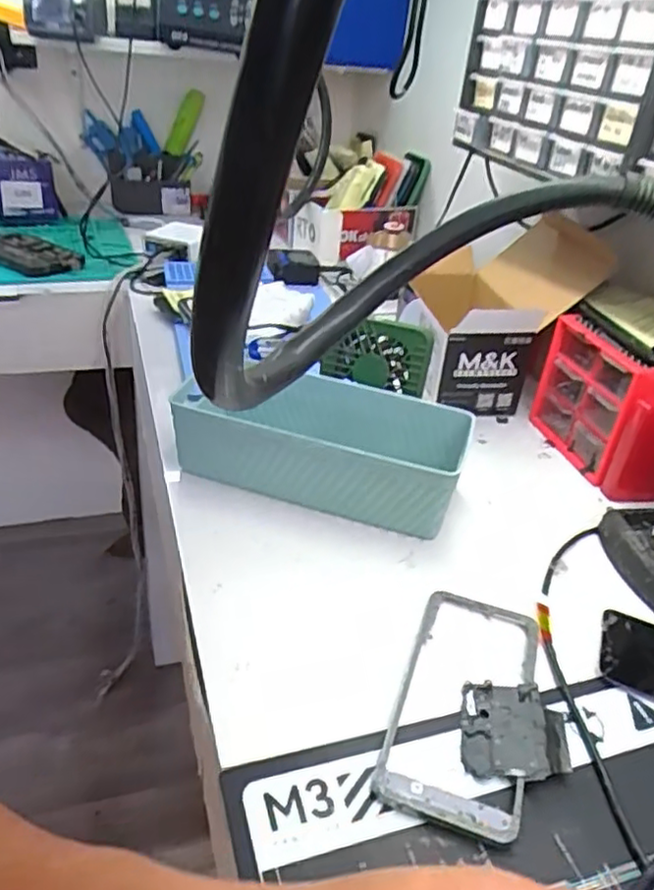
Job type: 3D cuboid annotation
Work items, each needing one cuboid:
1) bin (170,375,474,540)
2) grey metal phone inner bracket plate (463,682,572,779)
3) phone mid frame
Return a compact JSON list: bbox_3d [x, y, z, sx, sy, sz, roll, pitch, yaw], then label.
[{"bbox_3d":[-0.005,-0.002,0.570,0.242,0.075,0.103,12,33,10],"label":"bin"},{"bbox_3d":[0.108,0.165,0.382,0.057,0.010,0.060,8,33,4],"label":"grey metal phone inner bracket plate"},{"bbox_3d":[0.085,0.152,0.401,0.077,0.007,0.172,15,34,14],"label":"phone mid frame"}]

